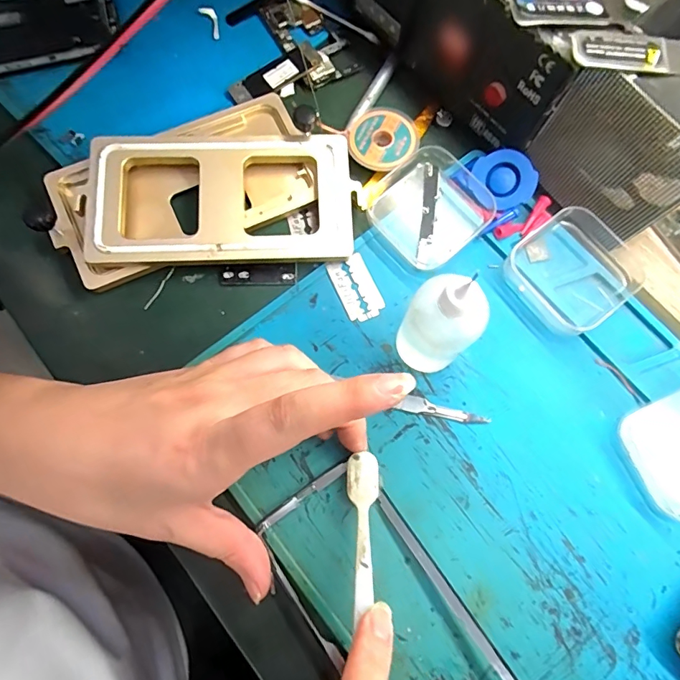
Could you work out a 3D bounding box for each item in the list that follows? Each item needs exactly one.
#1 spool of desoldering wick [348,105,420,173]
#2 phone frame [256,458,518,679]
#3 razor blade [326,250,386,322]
[{"bbox_3d":[0.028,-0.128,0.284,0.043,0.008,0.045,0,75,-1],"label":"spool of desoldering wick"},{"bbox_3d":[0.022,0.135,0.218,0.070,0.010,0.143,-35,78,-9],"label":"phone frame"},{"bbox_3d":[0.010,-0.031,0.265,0.023,0.004,0.039,-22,79,-11],"label":"razor blade"}]

